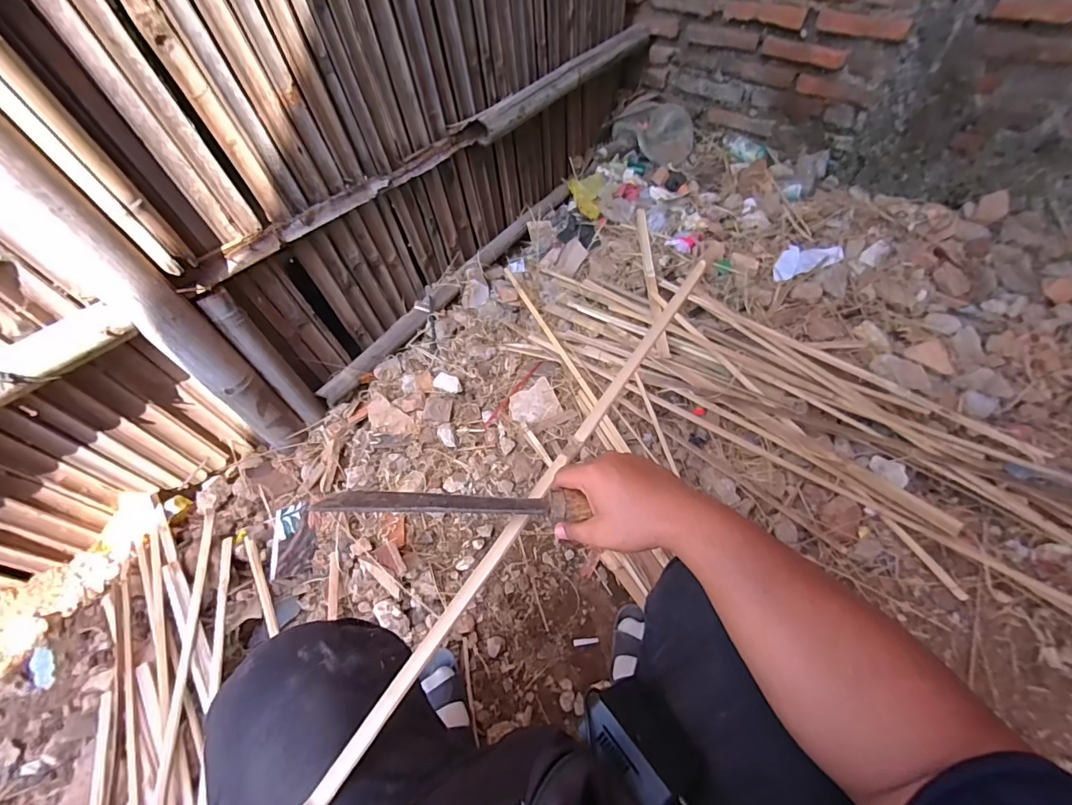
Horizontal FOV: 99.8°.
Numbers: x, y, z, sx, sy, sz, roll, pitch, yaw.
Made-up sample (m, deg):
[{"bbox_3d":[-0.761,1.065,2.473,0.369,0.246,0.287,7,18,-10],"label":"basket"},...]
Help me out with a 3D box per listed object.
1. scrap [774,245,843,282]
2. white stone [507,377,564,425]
[{"bbox_3d":[0.682,-0.370,1.156,0.181,0.028,0.101,-16,55,-8],"label":"scrap"},{"bbox_3d":[-0.006,-0.001,0.980,0.105,0.017,0.087,-18,55,-9],"label":"white stone"}]

